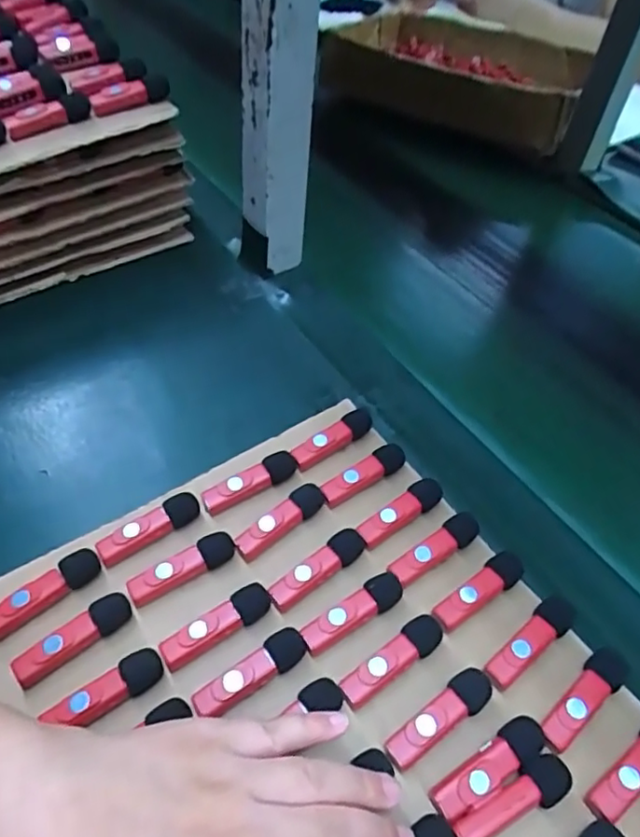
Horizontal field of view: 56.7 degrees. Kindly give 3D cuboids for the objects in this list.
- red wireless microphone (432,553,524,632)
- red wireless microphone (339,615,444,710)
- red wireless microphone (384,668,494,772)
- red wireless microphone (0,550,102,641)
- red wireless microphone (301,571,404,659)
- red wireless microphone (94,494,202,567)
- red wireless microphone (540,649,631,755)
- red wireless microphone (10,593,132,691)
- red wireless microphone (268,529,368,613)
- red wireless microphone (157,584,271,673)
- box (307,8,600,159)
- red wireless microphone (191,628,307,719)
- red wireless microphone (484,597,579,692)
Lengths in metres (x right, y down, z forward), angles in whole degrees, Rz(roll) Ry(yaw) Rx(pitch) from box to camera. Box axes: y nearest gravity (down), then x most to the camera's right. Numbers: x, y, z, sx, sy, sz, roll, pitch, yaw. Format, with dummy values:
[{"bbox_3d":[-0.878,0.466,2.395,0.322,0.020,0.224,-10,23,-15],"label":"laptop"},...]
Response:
[{"bbox_3d":[0.094,0.103,0.354,0.064,0.013,0.019,-22,55,-25],"label":"red wireless microphone"},{"bbox_3d":[0.040,0.133,0.327,0.066,0.013,0.019,-23,55,-25],"label":"red wireless microphone"},{"bbox_3d":[0.063,0.156,0.309,0.066,0.014,0.019,-26,56,-27],"label":"red wireless microphone"},{"bbox_3d":[-0.159,0.101,0.343,0.066,0.018,0.016,-30,58,-29],"label":"red wireless microphone"},{"bbox_3d":[0.019,0.113,0.344,0.066,0.017,0.016,-23,55,-25],"label":"red wireless microphone"},{"bbox_3d":[-0.106,0.070,0.372,0.066,0.021,0.015,-26,56,-27],"label":"red wireless microphone"},{"bbox_3d":[0.140,0.148,0.315,0.063,0.011,0.020,-28,57,-28],"label":"red wireless microphone"},{"bbox_3d":[-0.135,0.121,0.327,0.064,0.018,0.015,-30,58,-29],"label":"red wireless microphone"},{"bbox_3d":[-0.001,0.092,0.360,0.067,0.020,0.017,-26,56,-27],"label":"red wireless microphone"},{"bbox_3d":[-0.058,0.118,0.335,0.065,0.021,0.016,-25,56,-26],"label":"red wireless microphone"},{"bbox_3d":[0.215,-0.483,0.816,0.306,0.073,0.273,23,49,13],"label":"box"},{"bbox_3d":[-0.037,0.138,0.320,0.063,0.019,0.018,-27,57,-28],"label":"red wireless microphone"},{"bbox_3d":[0.119,0.128,0.335,0.063,0.016,0.020,-31,59,-30],"label":"red wireless microphone"}]

